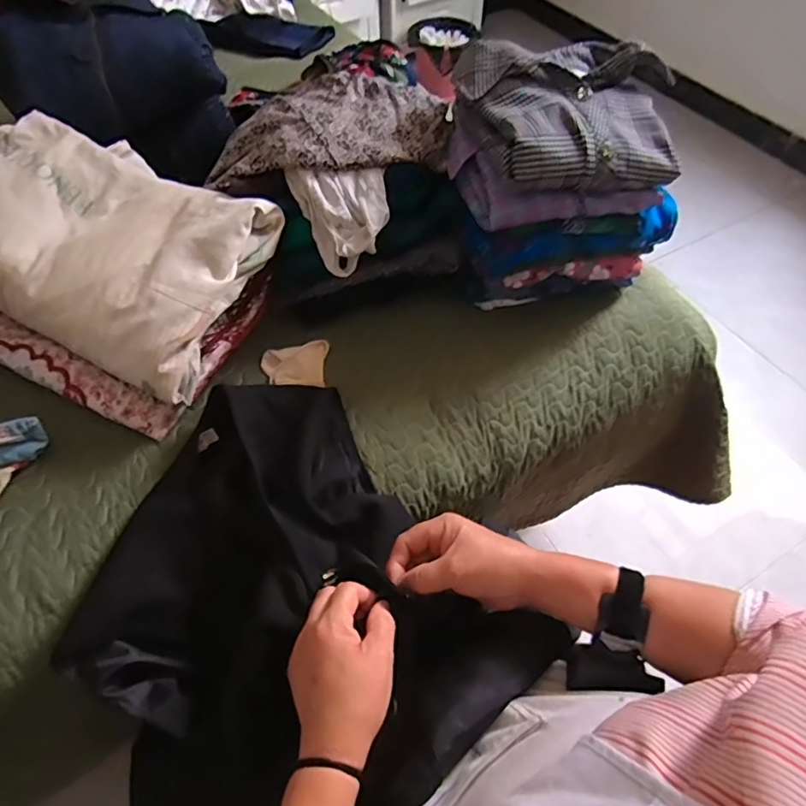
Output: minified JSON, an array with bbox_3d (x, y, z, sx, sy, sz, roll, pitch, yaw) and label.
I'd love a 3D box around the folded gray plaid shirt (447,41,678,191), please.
[{"bbox_3d":[0.180,-0.343,0.618,0.217,0.077,0.222,-9,56,-6],"label":"folded gray plaid shirt"}]

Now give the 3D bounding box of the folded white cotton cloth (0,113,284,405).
[{"bbox_3d":[-0.362,-0.199,0.649,0.389,0.093,0.274,23,59,15],"label":"folded white cotton cloth"}]

